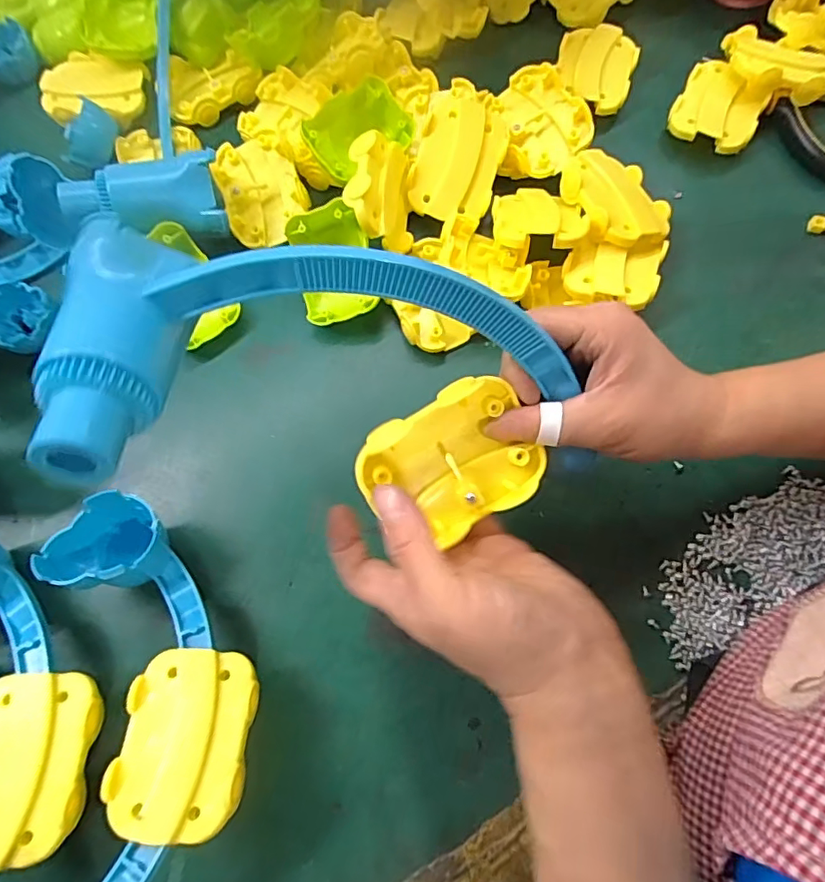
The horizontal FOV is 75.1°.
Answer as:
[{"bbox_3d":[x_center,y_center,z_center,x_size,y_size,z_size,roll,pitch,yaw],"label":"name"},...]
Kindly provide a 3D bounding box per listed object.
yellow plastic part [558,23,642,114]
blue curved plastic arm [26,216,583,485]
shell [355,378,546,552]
[{"bbox_3d":[0.153,-0.313,0.449,0.062,0.012,0.083,16,72,7],"label":"yellow plastic part"},{"bbox_3d":[-0.030,-0.037,0.214,0.206,0.042,0.084,-1,75,-9],"label":"blue curved plastic arm"},{"bbox_3d":[0.017,0.010,0.258,0.079,0.022,0.062,-31,102,0],"label":"shell"}]

